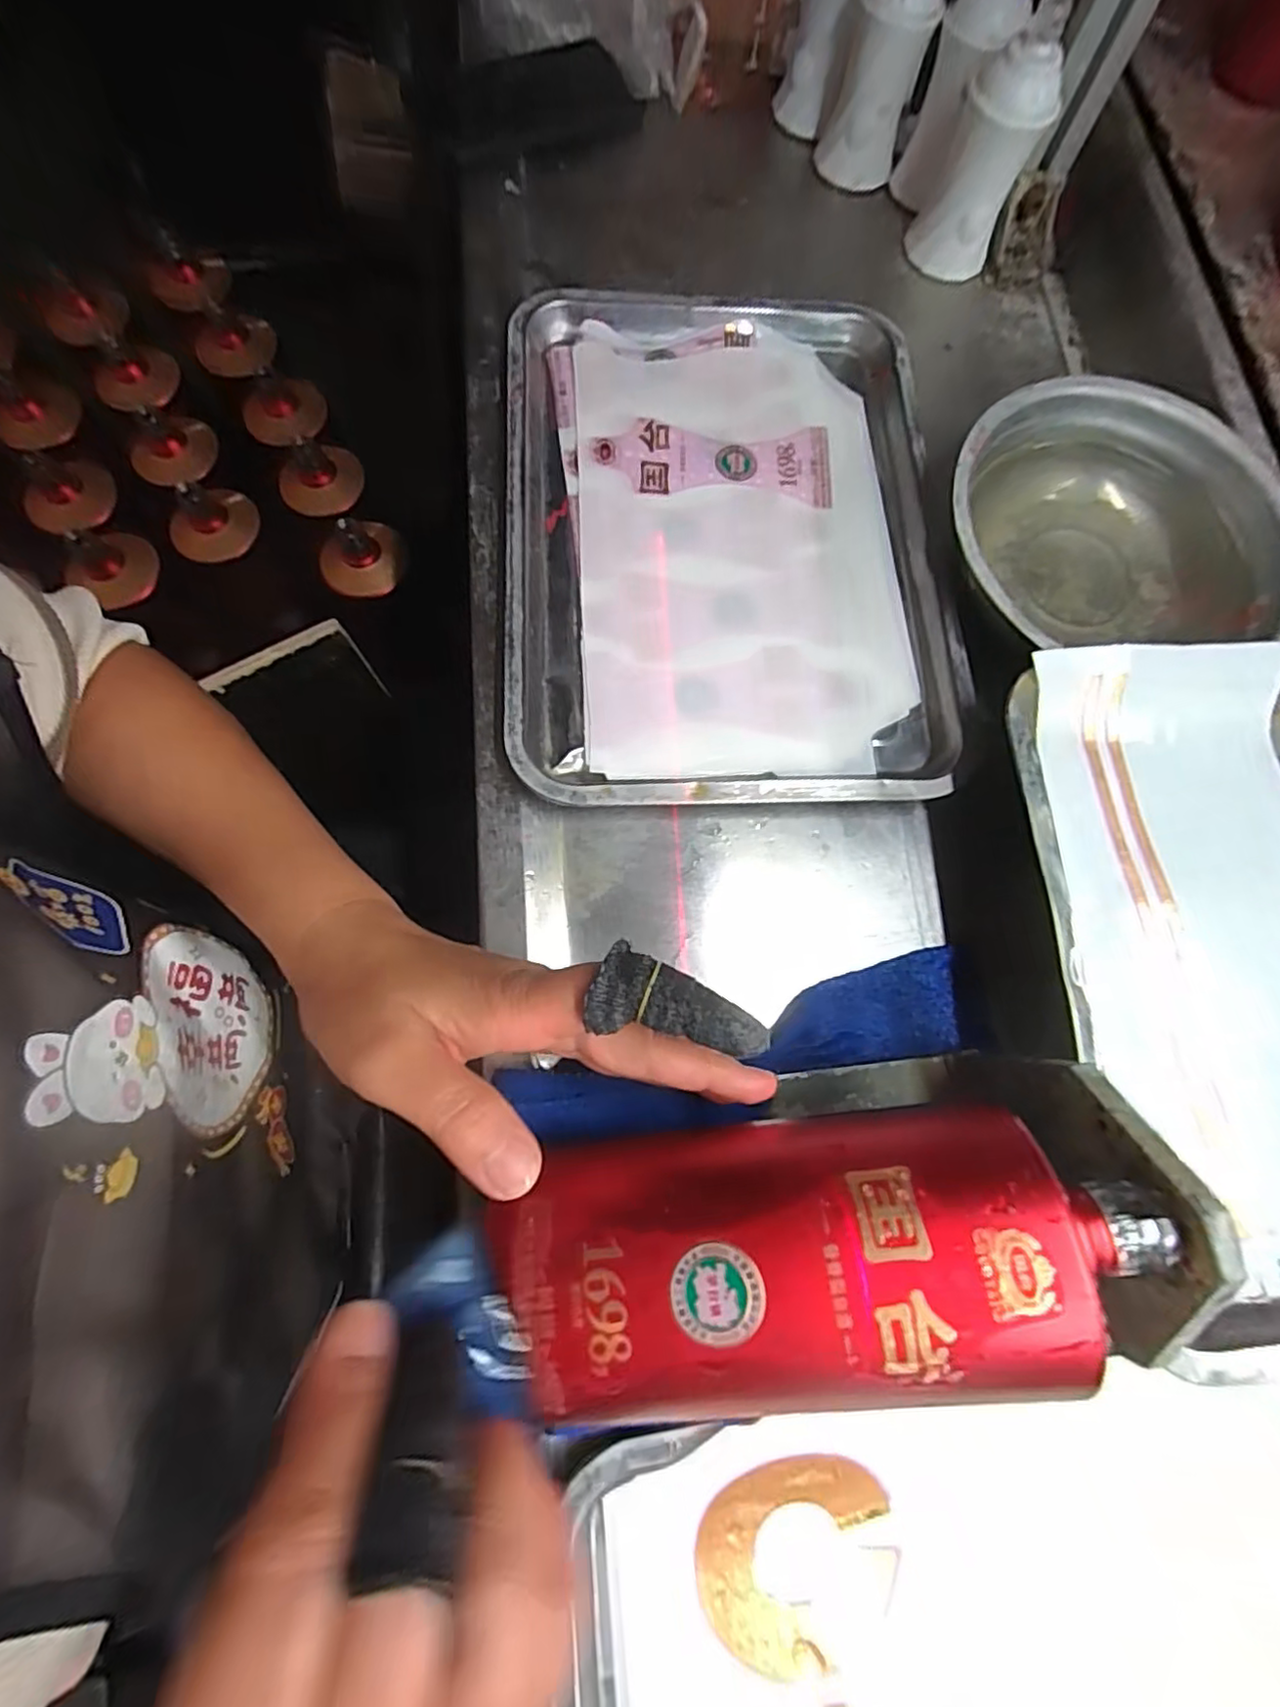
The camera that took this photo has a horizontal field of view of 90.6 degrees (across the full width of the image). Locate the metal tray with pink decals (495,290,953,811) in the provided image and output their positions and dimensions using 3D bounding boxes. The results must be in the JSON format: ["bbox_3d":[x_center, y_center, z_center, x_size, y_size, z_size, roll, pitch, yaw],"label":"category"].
[{"bbox_3d":[0.050,-0.193,0.375,0.252,0.046,0.346,-2,79,2],"label":"metal tray with pink decals"}]

